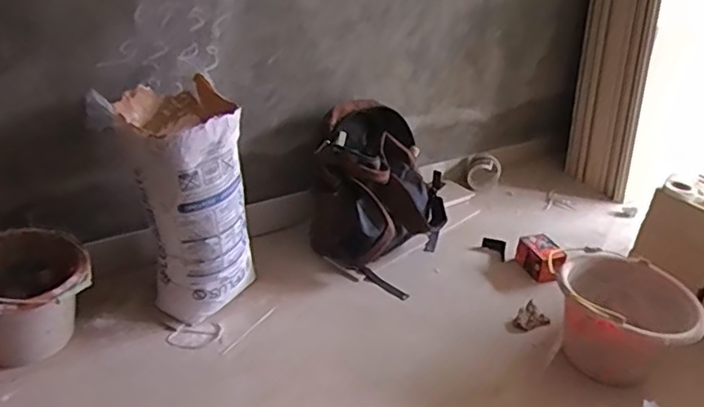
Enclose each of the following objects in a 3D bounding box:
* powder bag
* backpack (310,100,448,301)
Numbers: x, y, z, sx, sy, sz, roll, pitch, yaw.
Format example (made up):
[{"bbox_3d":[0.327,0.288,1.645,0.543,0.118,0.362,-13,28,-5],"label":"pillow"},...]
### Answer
[{"bbox_3d":[-0.369,0.013,1.319,0.250,0.492,0.273,10,29,10],"label":"powder bag"},{"bbox_3d":[0.071,-0.038,1.640,0.352,0.364,0.360,14,29,17],"label":"backpack"}]

